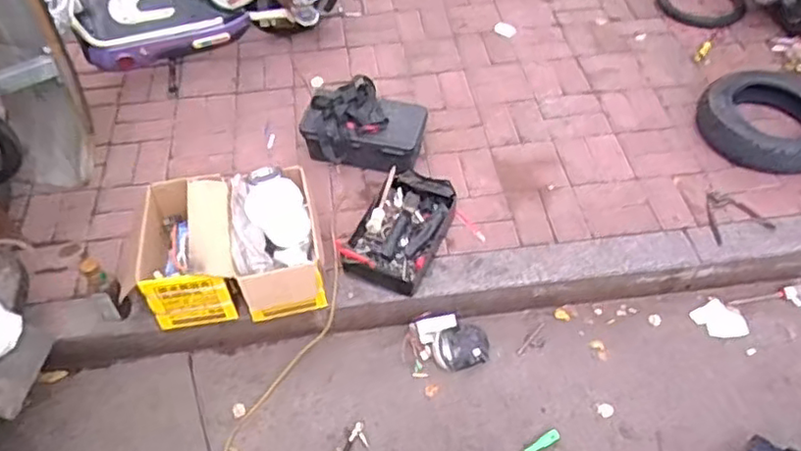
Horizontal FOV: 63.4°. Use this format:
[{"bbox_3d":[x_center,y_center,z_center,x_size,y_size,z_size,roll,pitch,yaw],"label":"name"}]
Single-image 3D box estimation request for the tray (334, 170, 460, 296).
[{"bbox_3d":[-0.002,0.010,1.729,0.213,0.083,0.389,16,50,15],"label":"tray"}]

